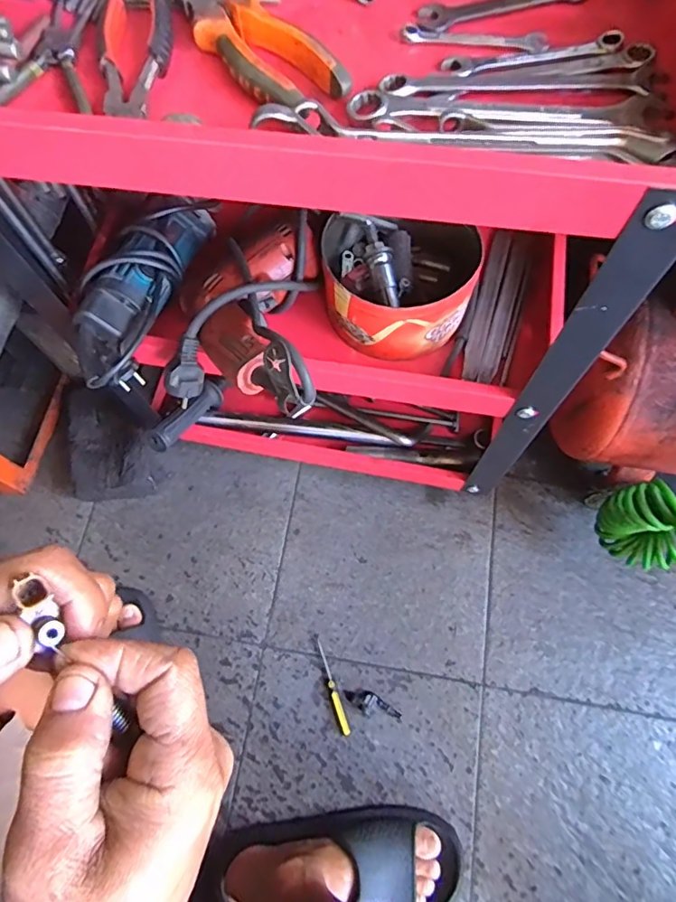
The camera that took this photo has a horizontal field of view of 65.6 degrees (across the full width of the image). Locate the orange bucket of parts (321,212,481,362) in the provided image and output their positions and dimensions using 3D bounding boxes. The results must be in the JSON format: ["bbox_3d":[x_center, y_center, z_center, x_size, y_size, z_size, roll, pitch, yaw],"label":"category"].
[{"bbox_3d":[0.061,-0.174,0.528,0.149,0.072,0.139,-1,70,2],"label":"orange bucket of parts"}]

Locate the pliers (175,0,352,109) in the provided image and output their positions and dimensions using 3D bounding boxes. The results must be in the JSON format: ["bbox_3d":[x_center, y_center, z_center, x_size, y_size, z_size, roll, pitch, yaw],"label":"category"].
[{"bbox_3d":[-0.068,-0.284,0.358,0.060,0.021,0.177,-37,72,-10],"label":"pliers"}]

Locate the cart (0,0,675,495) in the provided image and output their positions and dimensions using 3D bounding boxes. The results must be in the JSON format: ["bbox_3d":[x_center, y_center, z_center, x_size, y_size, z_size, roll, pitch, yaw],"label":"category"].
[{"bbox_3d":[-0.033,-0.187,0.544,0.512,0.505,0.307,2,70,3],"label":"cart"}]

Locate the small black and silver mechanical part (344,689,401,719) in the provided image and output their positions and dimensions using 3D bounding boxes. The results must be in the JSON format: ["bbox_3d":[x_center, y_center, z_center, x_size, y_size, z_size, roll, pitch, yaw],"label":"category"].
[{"bbox_3d":[0.045,0.333,0.685,0.071,0.013,0.028,36,75,14],"label":"small black and silver mechanical part"}]

